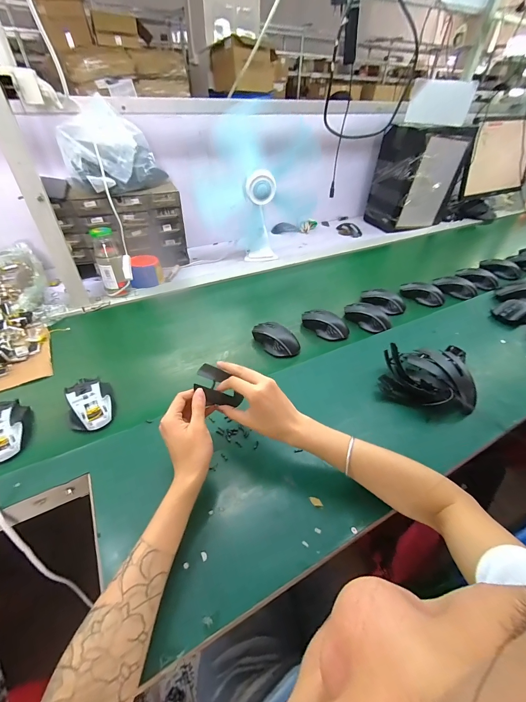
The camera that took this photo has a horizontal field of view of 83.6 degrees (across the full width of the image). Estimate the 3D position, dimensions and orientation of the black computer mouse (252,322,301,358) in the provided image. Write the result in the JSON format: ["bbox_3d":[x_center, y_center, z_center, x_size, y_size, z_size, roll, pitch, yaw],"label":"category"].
[{"bbox_3d":[0.028,-0.028,0.661,0.118,0.040,0.060,28,49,25],"label":"black computer mouse"}]

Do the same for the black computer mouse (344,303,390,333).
[{"bbox_3d":[0.264,-0.090,0.745,0.069,0.039,0.120,-26,50,-26],"label":"black computer mouse"}]

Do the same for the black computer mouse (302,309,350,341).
[{"bbox_3d":[0.150,-0.066,0.711,0.118,0.039,0.062,27,49,24],"label":"black computer mouse"}]

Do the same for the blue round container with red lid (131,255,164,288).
[{"bbox_3d":[-0.337,-0.231,0.842,0.089,0.060,0.090,-17,47,-19],"label":"blue round container with red lid"}]

